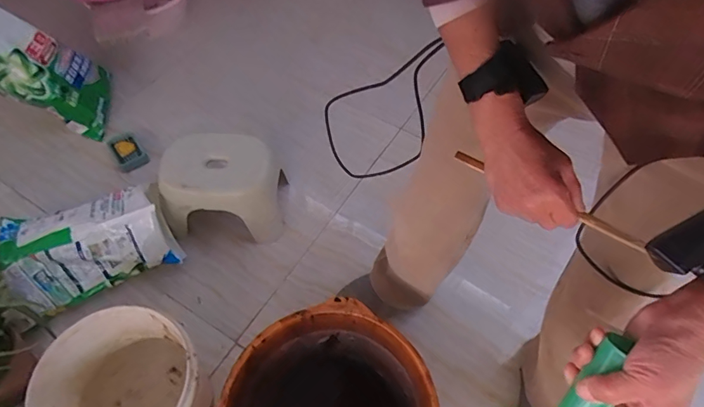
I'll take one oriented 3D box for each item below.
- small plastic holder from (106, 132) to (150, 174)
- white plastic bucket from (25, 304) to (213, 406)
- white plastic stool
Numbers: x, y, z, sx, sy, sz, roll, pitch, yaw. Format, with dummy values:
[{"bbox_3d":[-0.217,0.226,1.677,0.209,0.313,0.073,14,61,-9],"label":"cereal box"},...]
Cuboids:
[{"bbox_3d":[-0.657,-0.152,1.329,0.086,0.036,0.143,-30,62,-20],"label":"small plastic holder"},{"bbox_3d":[-0.407,0.363,0.864,0.265,0.254,0.249,1,56,-1],"label":"white plastic bucket"},{"bbox_3d":[-0.327,-0.046,1.167,0.276,0.192,0.212,-1,56,-2],"label":"white plastic stool"}]

